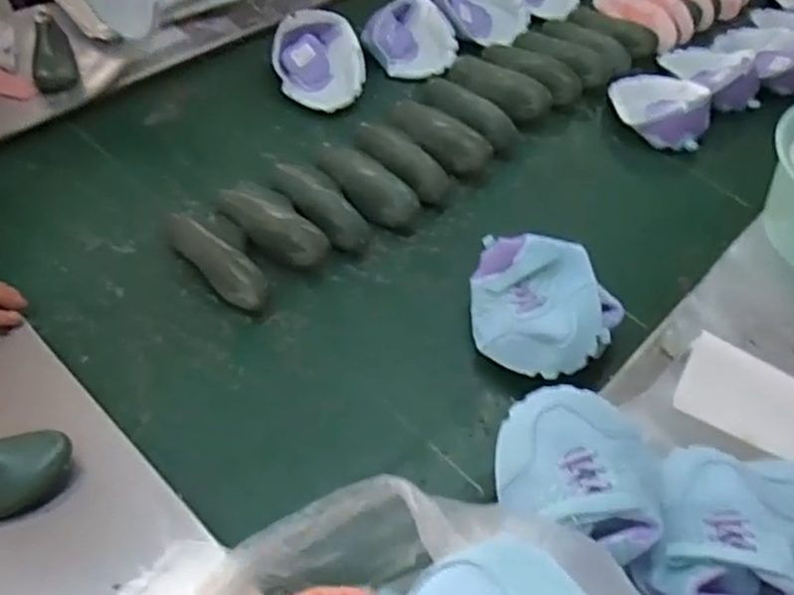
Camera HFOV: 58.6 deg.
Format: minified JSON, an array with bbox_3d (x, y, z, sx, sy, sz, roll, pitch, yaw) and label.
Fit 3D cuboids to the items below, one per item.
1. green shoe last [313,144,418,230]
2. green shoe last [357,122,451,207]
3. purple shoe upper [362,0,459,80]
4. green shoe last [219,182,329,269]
[{"bbox_3d":[-0.041,-0.159,0.937,0.064,0.053,0.173,-34,64,-27],"label":"green shoe last"},{"bbox_3d":[0.005,-0.187,0.967,0.078,0.039,0.156,-27,61,-23],"label":"green shoe last"},{"bbox_3d":[0.020,-0.418,1.146,0.135,0.054,0.155,-31,62,-25],"label":"purple shoe upper"},{"bbox_3d":[-0.150,-0.096,0.869,0.173,0.049,0.068,37,58,20],"label":"green shoe last"}]

